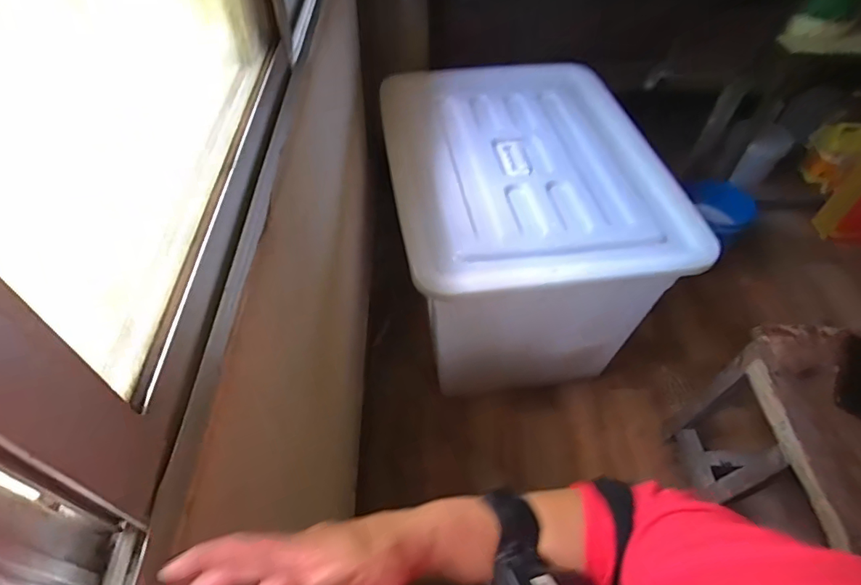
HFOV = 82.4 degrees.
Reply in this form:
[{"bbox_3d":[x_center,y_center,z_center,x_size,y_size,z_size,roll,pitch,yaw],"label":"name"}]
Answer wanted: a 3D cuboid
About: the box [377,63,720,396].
[{"bbox_3d":[0.230,-0.178,1.386,0.660,0.544,0.830,-5,51,-7],"label":"box"}]

